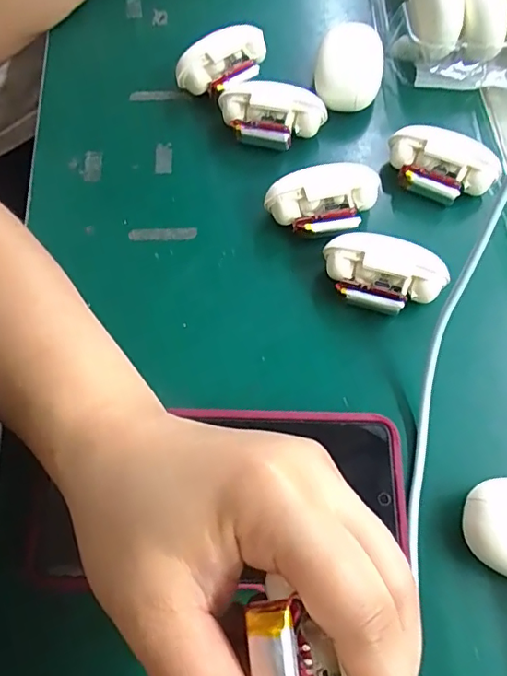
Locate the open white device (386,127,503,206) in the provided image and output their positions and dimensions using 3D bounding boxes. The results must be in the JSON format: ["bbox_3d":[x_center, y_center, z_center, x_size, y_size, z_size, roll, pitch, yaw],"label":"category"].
[{"bbox_3d":[0.113,-0.102,0.321,0.064,0.028,0.033,15,67,6],"label":"open white device"}]

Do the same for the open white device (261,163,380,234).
[{"bbox_3d":[0.041,-0.078,0.309,0.064,0.027,0.033,-11,67,-5],"label":"open white device"}]

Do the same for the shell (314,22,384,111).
[{"bbox_3d":[0.061,-0.173,0.345,0.042,0.035,0.052,5,66,2],"label":"shell"}]

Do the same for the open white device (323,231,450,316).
[{"bbox_3d":[0.069,-0.032,0.288,0.064,0.031,0.033,17,67,7],"label":"open white device"}]

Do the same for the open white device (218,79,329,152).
[{"bbox_3d":[0.010,-0.137,0.334,0.063,0.031,0.036,15,67,6],"label":"open white device"}]

